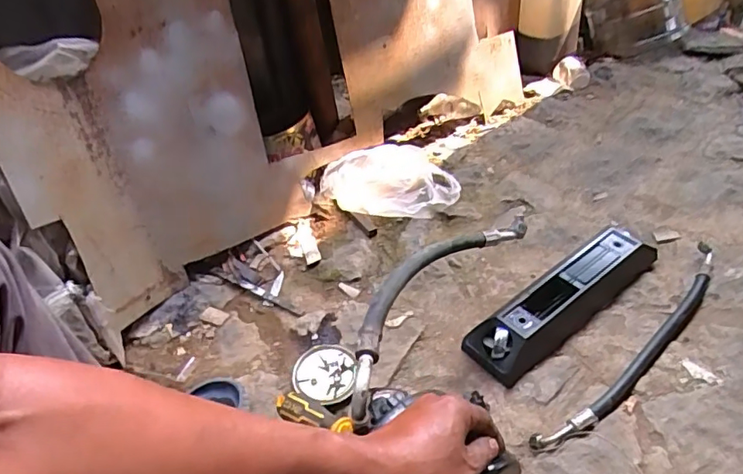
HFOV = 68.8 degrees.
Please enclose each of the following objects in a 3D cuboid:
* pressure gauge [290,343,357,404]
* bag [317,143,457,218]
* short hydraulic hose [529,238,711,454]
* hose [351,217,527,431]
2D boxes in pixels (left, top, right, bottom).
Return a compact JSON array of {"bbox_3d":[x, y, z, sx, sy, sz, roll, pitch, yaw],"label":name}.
[{"bbox_3d":[-0.074,0.217,0.865,0.097,0.026,0.101,-4,43,4],"label":"pressure gauge"},{"bbox_3d":[0.041,-0.117,1.132,0.281,0.115,0.152,-14,44,-7],"label":"bag"},{"bbox_3d":[0.423,0.167,0.846,0.496,0.026,0.056,-35,49,-26],"label":"short hydraulic hose"},{"bbox_3d":[0.088,0.058,0.693,0.075,0.068,0.455,22,34,28],"label":"hose"}]

